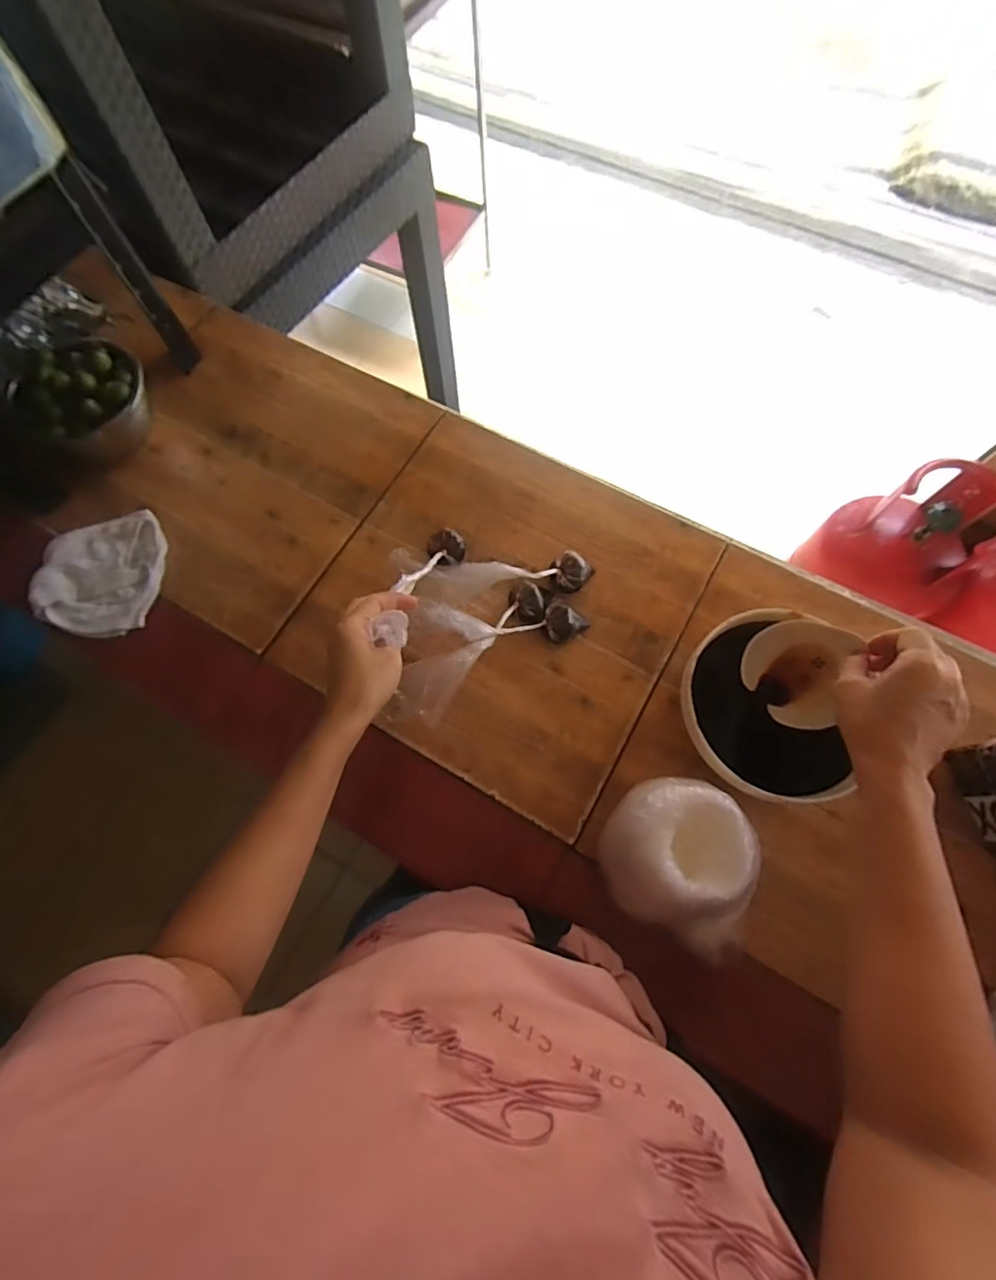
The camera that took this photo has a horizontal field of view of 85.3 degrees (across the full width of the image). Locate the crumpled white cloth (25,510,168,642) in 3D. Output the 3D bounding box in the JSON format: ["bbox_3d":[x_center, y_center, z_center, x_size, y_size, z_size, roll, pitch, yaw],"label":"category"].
[{"bbox_3d":[-0.474,-0.080,0.646,0.136,0.025,0.148,-7,71,-1],"label":"crumpled white cloth"}]

